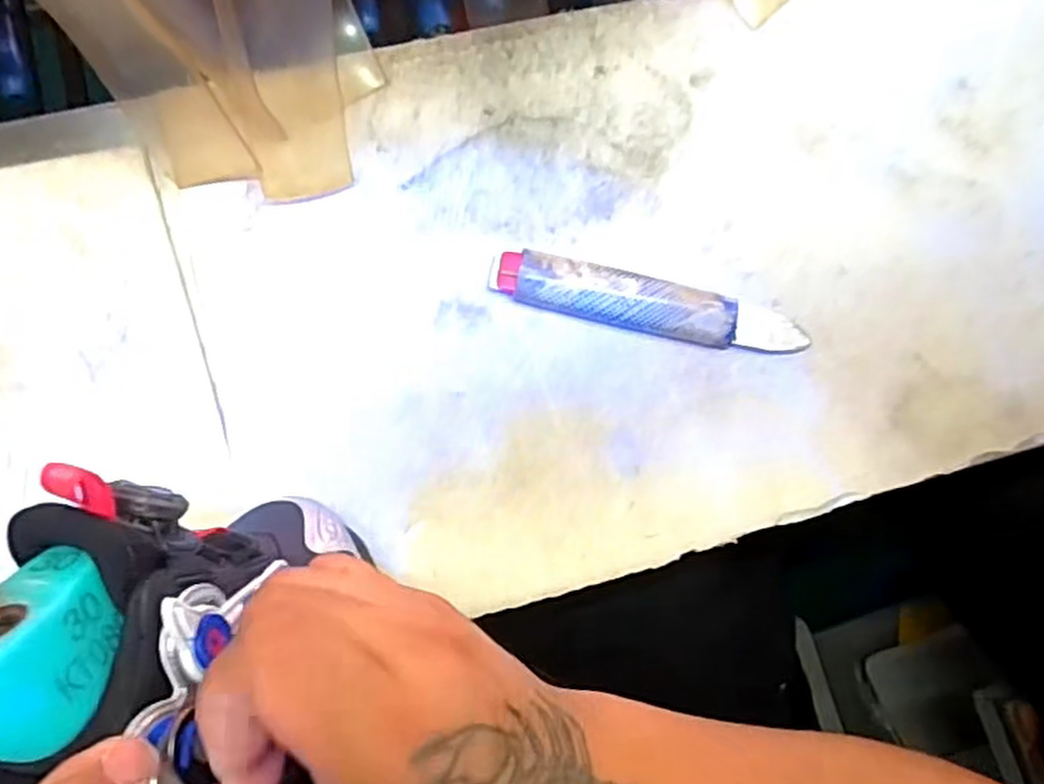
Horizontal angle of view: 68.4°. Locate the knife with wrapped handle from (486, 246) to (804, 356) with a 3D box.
[{"bbox_3d":[0.067,-0.044,0.396,0.166,0.015,0.028,14,81,-3],"label":"knife with wrapped handle"}]

